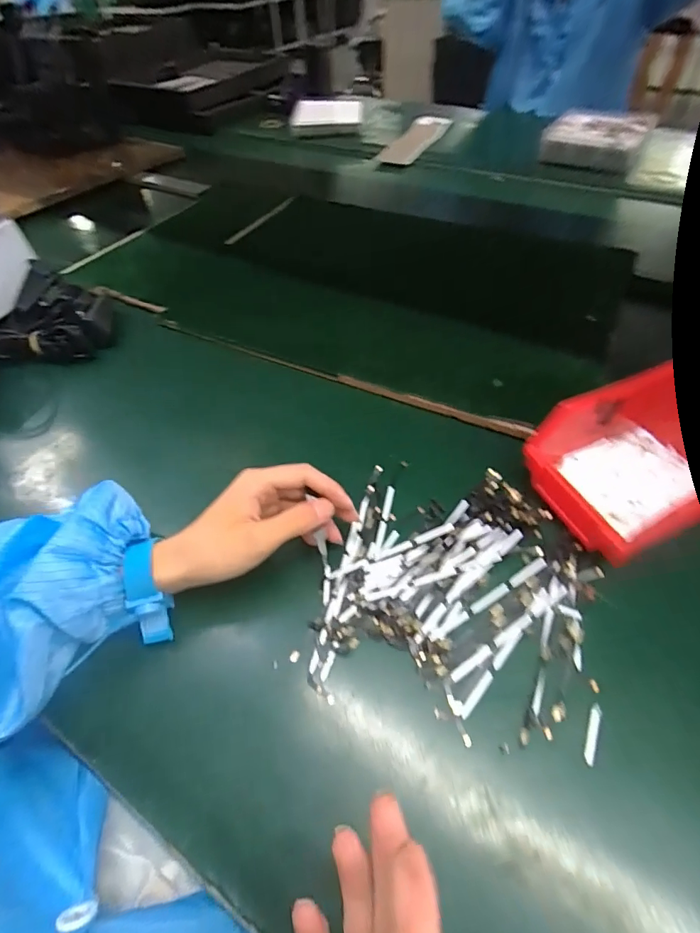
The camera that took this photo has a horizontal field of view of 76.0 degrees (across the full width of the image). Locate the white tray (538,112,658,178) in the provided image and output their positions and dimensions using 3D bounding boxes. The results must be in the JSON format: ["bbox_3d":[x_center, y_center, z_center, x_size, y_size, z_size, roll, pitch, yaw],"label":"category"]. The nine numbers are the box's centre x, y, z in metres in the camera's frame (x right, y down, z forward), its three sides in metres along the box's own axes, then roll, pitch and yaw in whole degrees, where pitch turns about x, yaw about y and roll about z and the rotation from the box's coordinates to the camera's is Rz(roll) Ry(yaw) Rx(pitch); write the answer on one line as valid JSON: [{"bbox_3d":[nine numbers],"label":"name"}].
[{"bbox_3d":[0.474,-0.631,0.865,0.182,0.048,0.201,24,55,21],"label":"white tray"}]

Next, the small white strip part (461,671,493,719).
[{"bbox_3d":[0.078,0.140,0.276,0.005,0.004,0.032,34,60,29],"label":"small white strip part"}]

